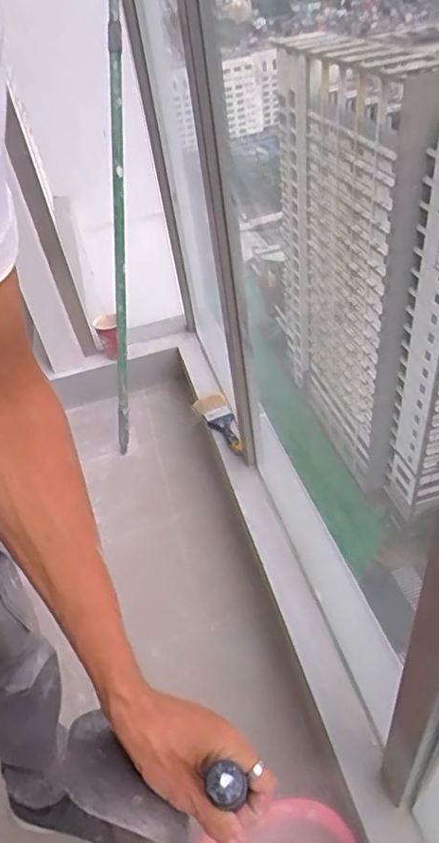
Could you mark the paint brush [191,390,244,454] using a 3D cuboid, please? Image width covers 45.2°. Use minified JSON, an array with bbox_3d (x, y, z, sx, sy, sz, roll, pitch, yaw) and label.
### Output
[{"bbox_3d":[0.008,0.001,1.345,0.087,0.032,0.240,-27,43,-9],"label":"paint brush"}]

